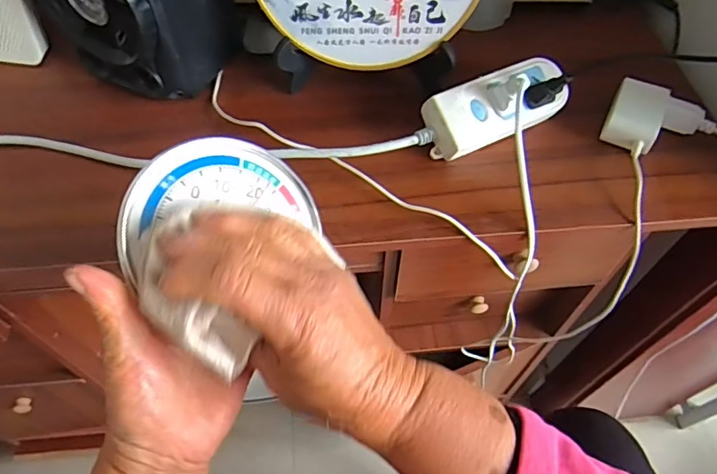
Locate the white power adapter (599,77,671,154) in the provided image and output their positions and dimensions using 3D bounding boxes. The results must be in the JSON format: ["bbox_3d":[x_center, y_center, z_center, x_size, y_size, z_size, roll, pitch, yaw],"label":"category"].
[{"bbox_3d":[0.240,-0.104,0.452,0.040,0.023,0.069,23,59,14],"label":"white power adapter"}]

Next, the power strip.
[{"bbox_3d":[0.120,-0.113,0.448,0.135,0.049,0.056,-23,60,-15],"label":"power strip"}]

